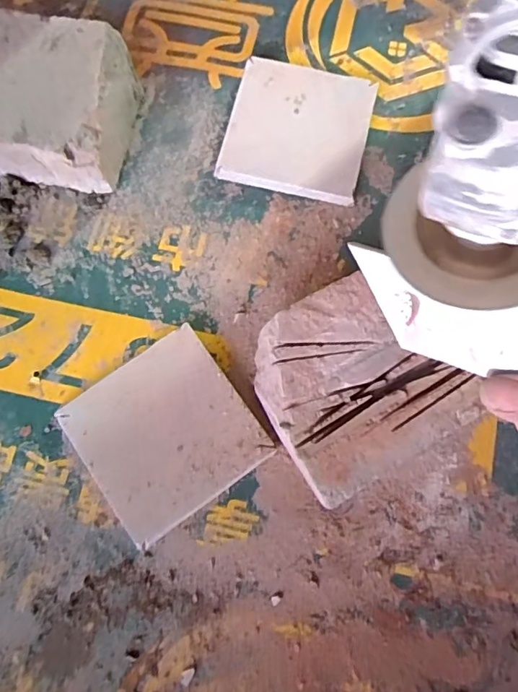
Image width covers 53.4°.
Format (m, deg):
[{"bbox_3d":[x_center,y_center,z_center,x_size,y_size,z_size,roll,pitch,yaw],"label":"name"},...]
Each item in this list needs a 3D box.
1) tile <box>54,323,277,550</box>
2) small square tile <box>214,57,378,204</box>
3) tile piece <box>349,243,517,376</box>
[{"bbox_3d":[-0.057,0.052,0.317,0.098,0.011,0.098,-35,78,-8],"label":"tile"},{"bbox_3d":[0.029,-0.156,0.372,0.096,0.011,0.098,14,76,4],"label":"small square tile"},{"bbox_3d":[0.126,-0.002,0.250,0.171,0.008,0.046,21,117,23],"label":"tile piece"}]

